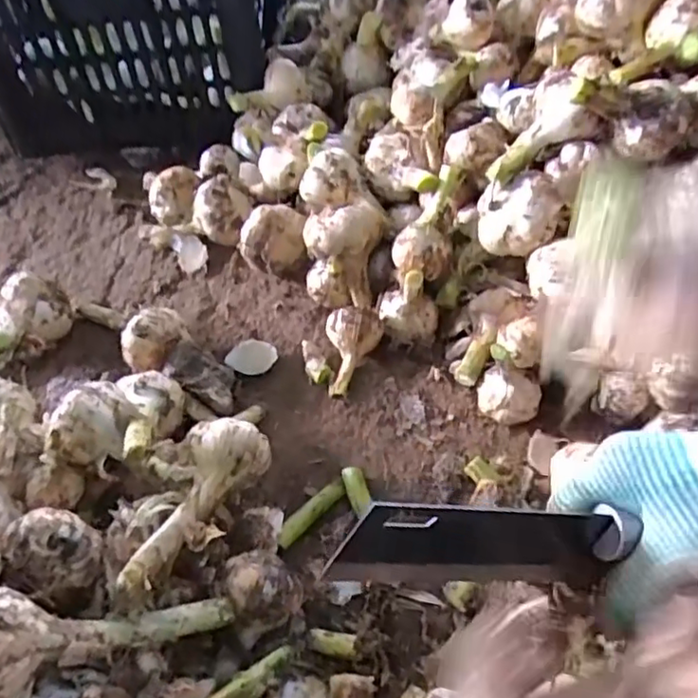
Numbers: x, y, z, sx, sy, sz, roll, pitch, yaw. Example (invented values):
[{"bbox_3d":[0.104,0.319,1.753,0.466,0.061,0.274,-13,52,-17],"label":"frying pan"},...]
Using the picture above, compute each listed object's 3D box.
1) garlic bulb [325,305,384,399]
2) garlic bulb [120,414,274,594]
[{"bbox_3d":[0.006,0.000,0.515,0.047,0.044,0.063,-4,53,1],"label":"garlic bulb"},{"bbox_3d":[-0.102,0.096,0.402,0.046,0.040,0.124,21,57,19],"label":"garlic bulb"}]

